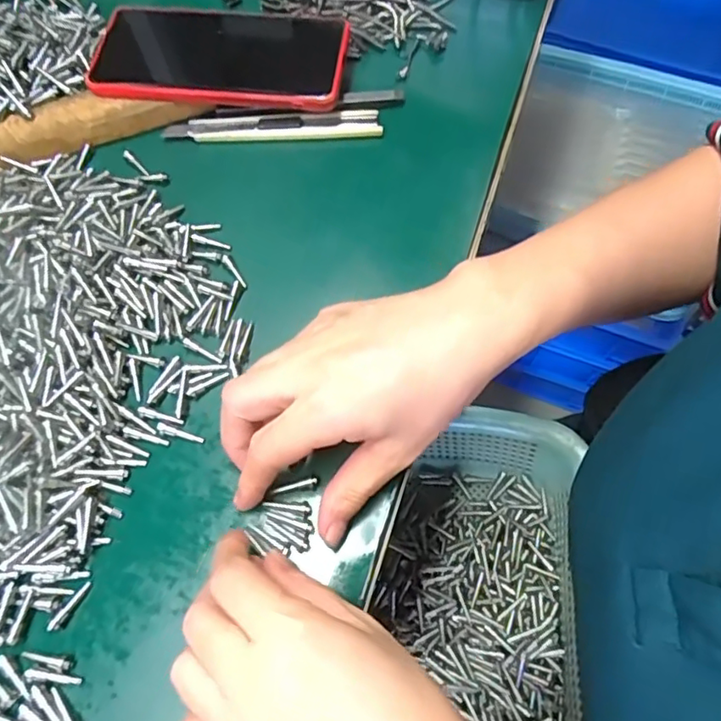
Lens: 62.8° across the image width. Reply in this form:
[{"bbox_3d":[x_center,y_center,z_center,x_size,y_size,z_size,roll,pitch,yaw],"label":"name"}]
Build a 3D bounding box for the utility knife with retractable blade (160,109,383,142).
[{"bbox_3d":[-0.058,-0.157,0.394,0.140,0.009,0.020,-1,67,-2],"label":"utility knife with retractable blade"}]

